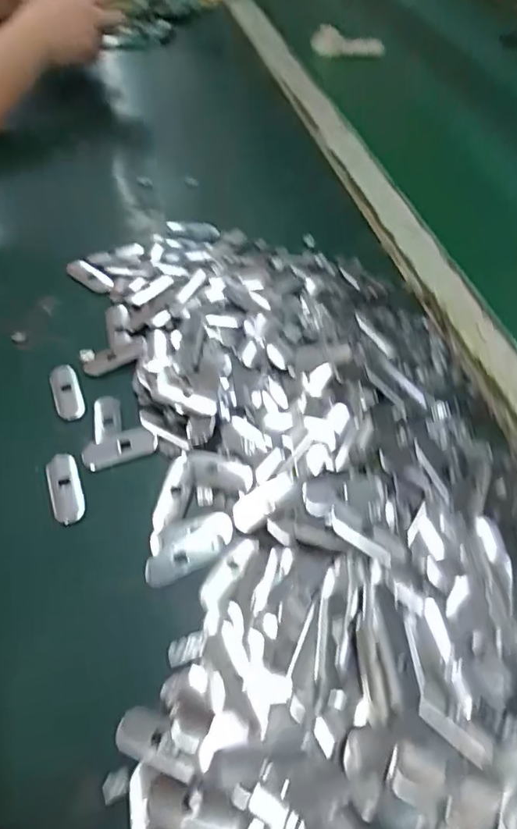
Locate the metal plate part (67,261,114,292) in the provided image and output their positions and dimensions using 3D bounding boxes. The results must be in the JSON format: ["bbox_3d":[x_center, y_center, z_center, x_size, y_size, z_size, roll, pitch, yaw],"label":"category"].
[{"bbox_3d":[-0.152,-0.127,0.520,0.054,0.007,0.021,33,60,25],"label":"metal plate part"}]

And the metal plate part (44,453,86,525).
[{"bbox_3d":[-0.128,0.048,0.376,0.021,0.004,0.053,-19,54,-12],"label":"metal plate part"}]

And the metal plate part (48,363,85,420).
[{"bbox_3d":[-0.145,-0.018,0.431,0.020,0.010,0.048,-19,54,-12],"label":"metal plate part"}]

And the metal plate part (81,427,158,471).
[{"bbox_3d":[-0.097,0.023,0.399,0.050,0.007,0.021,-15,53,-9],"label":"metal plate part"}]

